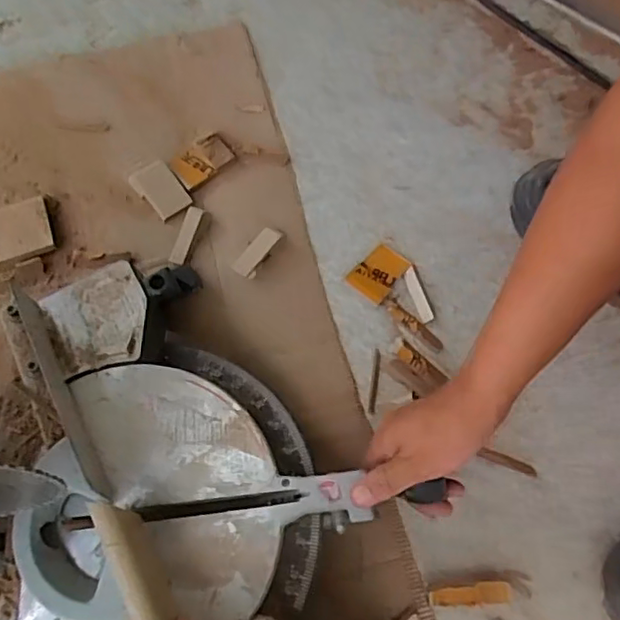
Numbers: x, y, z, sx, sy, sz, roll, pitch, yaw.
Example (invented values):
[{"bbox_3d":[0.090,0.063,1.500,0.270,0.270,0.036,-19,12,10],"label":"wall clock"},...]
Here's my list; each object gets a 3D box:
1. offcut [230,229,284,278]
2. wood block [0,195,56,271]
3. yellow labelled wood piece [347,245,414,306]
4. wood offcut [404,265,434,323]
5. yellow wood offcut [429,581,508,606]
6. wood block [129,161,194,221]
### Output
[{"bbox_3d":[-0.057,-0.065,0.660,0.025,0.013,0.066,35,71,14],"label":"offcut"},{"bbox_3d":[-0.326,-0.087,0.680,0.067,0.016,0.072,-19,68,-7],"label":"wood block"},{"bbox_3d":[0.074,-0.041,0.654,0.044,0.014,0.064,36,72,15],"label":"yellow labelled wood piece"},{"bbox_3d":[0.115,-0.018,0.642,0.014,0.005,0.068,-15,67,-6],"label":"wood offcut"},{"bbox_3d":[0.139,0.249,0.527,0.067,0.016,0.017,-8,67,-3],"label":"yellow wood offcut"},{"bbox_3d":[-0.173,-0.140,0.696,0.046,0.011,0.077,-34,71,-13],"label":"wood block"}]

